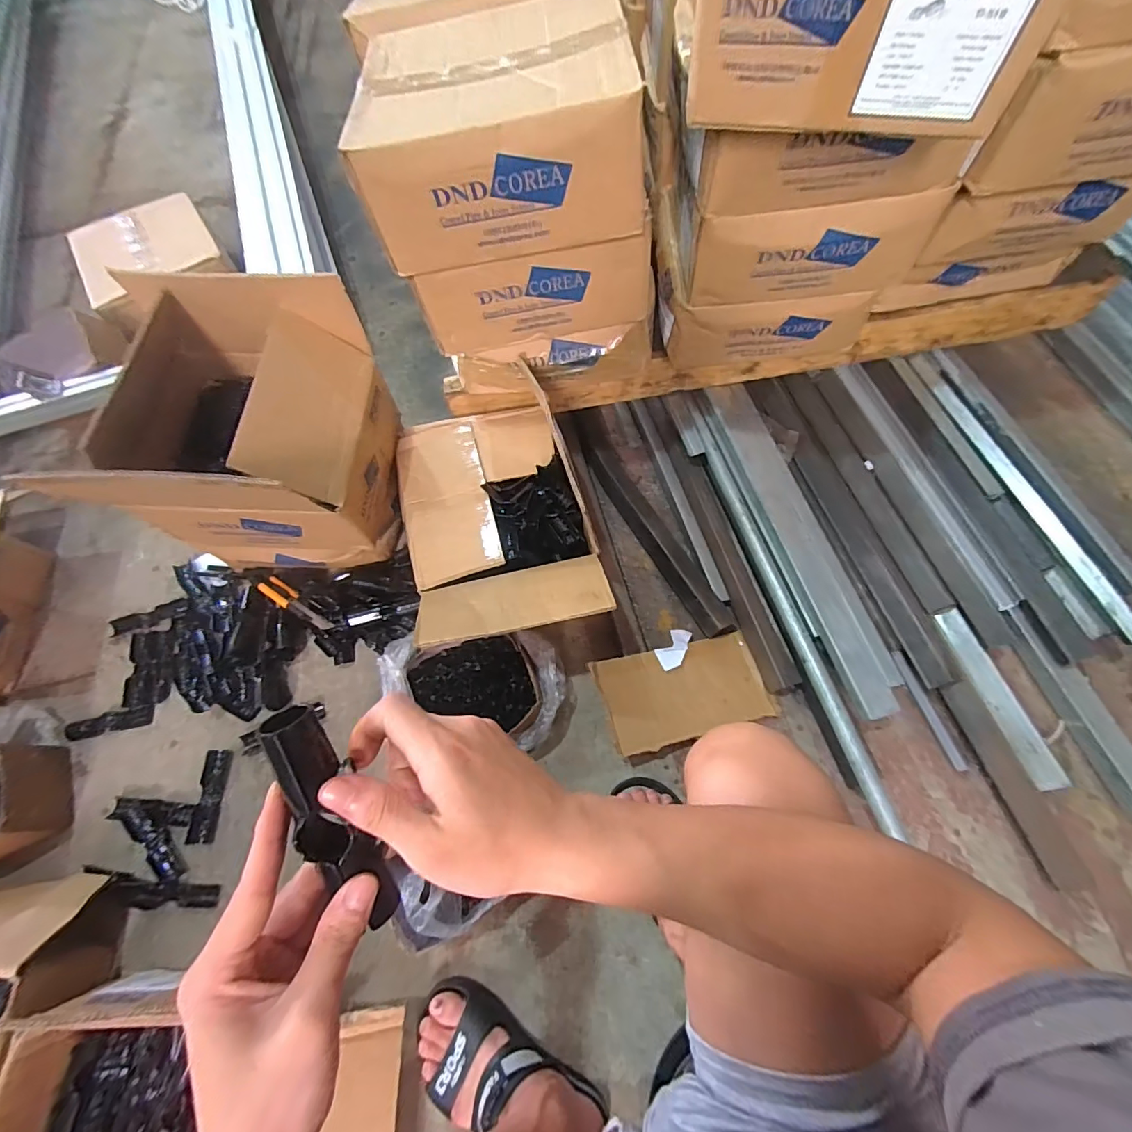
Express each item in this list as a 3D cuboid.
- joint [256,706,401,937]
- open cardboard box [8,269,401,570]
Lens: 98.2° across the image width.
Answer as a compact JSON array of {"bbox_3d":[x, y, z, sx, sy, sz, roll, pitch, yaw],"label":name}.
[{"bbox_3d":[-0.127,0.137,0.263,0.031,0.024,0.133,-22,101,-7],"label":"joint"},{"bbox_3d":[-0.448,-0.183,0.775,0.320,0.367,0.330,5,66,5],"label":"open cardboard box"}]

